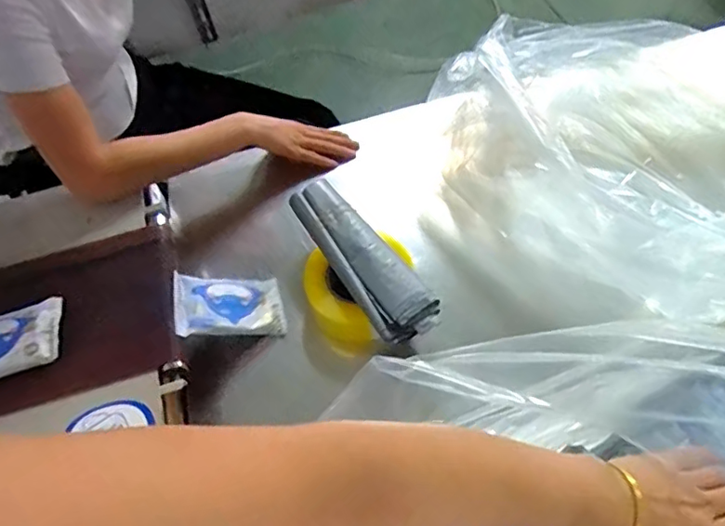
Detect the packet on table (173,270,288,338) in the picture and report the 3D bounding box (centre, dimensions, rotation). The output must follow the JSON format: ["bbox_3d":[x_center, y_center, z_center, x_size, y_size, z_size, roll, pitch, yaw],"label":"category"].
[{"bbox_3d":[-0.169,0.054,0.727,0.143,0.020,0.086,3,50,-33],"label":"packet on table"}]

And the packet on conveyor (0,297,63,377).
[{"bbox_3d":[-0.424,0.098,0.660,0.143,0.027,0.086,-19,60,-8],"label":"packet on conveyor"}]

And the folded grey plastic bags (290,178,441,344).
[{"bbox_3d":[-0.003,-0.007,0.693,0.073,0.026,0.240,-33,63,-16],"label":"folded grey plastic bags"}]

